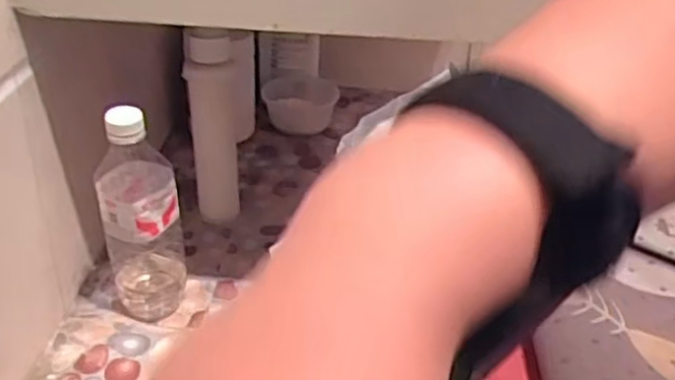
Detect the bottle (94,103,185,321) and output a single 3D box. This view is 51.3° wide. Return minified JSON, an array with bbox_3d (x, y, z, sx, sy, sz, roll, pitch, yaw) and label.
[{"bbox_3d":[-0.190,0.028,0.684,0.072,0.234,0.062,-4,34,-13],"label":"bottle"}]

